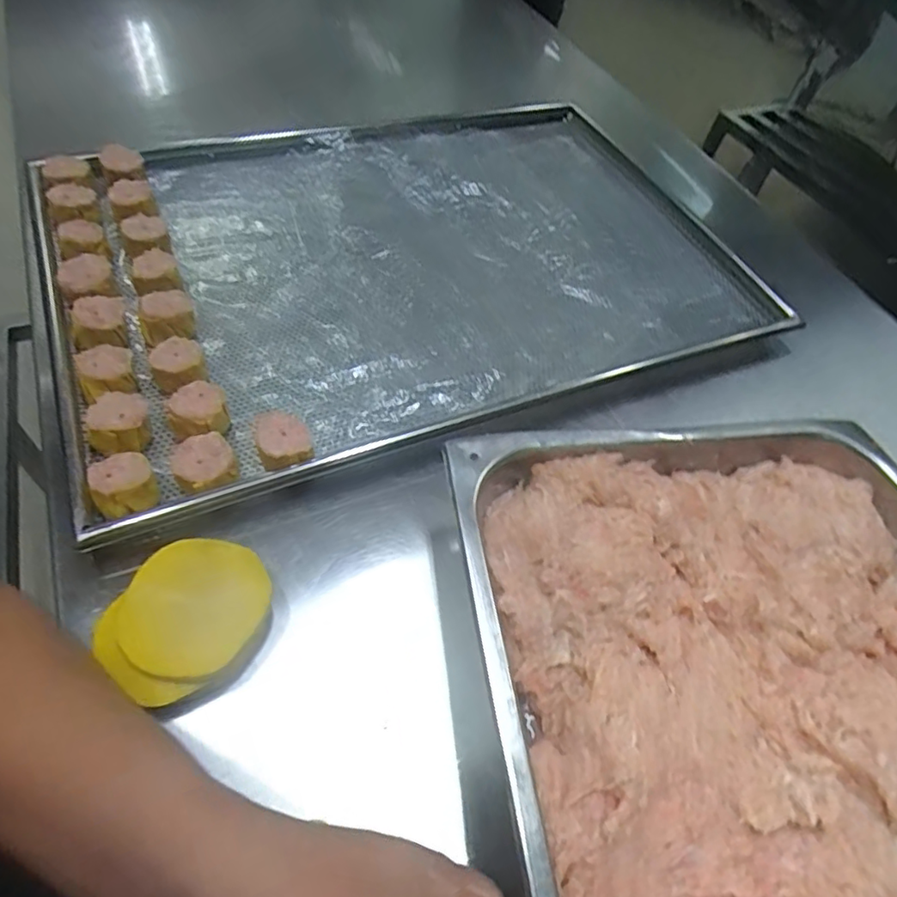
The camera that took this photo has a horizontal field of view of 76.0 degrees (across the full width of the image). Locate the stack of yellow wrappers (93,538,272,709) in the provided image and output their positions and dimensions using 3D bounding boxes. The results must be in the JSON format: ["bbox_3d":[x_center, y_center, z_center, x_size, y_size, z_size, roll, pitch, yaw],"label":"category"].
[{"bbox_3d":[-0.146,0.092,0.320,0.072,0.014,0.088,26,54,15],"label":"stack of yellow wrappers"}]

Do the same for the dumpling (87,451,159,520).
[{"bbox_3d":[-0.201,0.023,0.354,0.034,0.024,0.038,-24,58,-22],"label":"dumpling"}]

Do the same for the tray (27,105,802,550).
[{"bbox_3d":[-0.018,-0.195,0.554,0.646,0.045,0.438,-16,60,-21],"label":"tray"}]

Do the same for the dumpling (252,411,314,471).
[{"bbox_3d":[-0.113,-0.002,0.393,0.033,0.027,0.045,-17,55,-18],"label":"dumpling"}]

